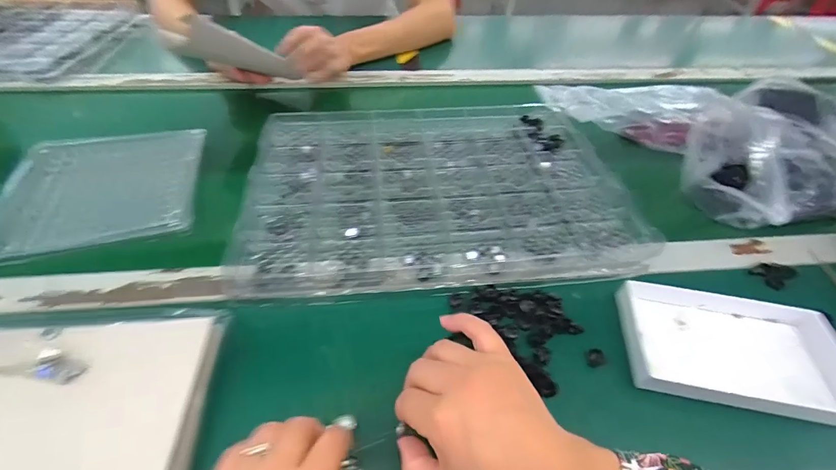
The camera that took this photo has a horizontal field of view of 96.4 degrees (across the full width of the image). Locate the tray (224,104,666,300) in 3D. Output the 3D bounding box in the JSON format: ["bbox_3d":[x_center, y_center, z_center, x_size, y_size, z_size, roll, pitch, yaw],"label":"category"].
[{"bbox_3d":[0.021,-0.074,0.479,0.438,0.025,0.315,-4,48,-6],"label":"tray"}]

